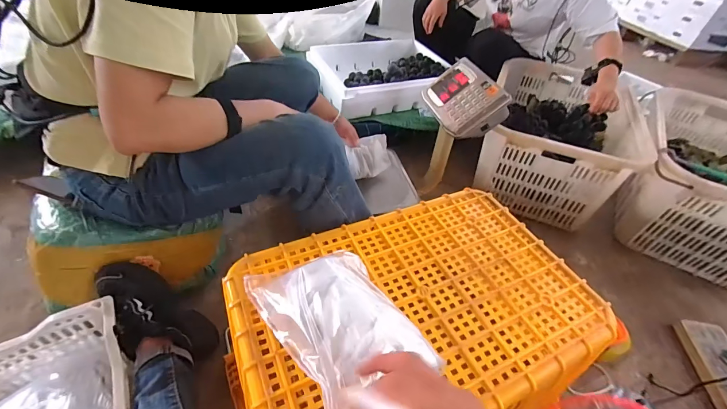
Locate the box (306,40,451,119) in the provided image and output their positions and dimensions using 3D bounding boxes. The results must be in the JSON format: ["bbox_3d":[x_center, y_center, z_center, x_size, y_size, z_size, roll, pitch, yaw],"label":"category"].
[{"bbox_3d":[0.052,-0.481,1.213,0.442,0.118,0.375,-12,48,-18],"label":"box"}]

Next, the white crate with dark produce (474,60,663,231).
[{"bbox_3d":[0.618,-0.226,1.096,0.419,0.268,0.575,21,46,14],"label":"white crate with dark produce"}]

